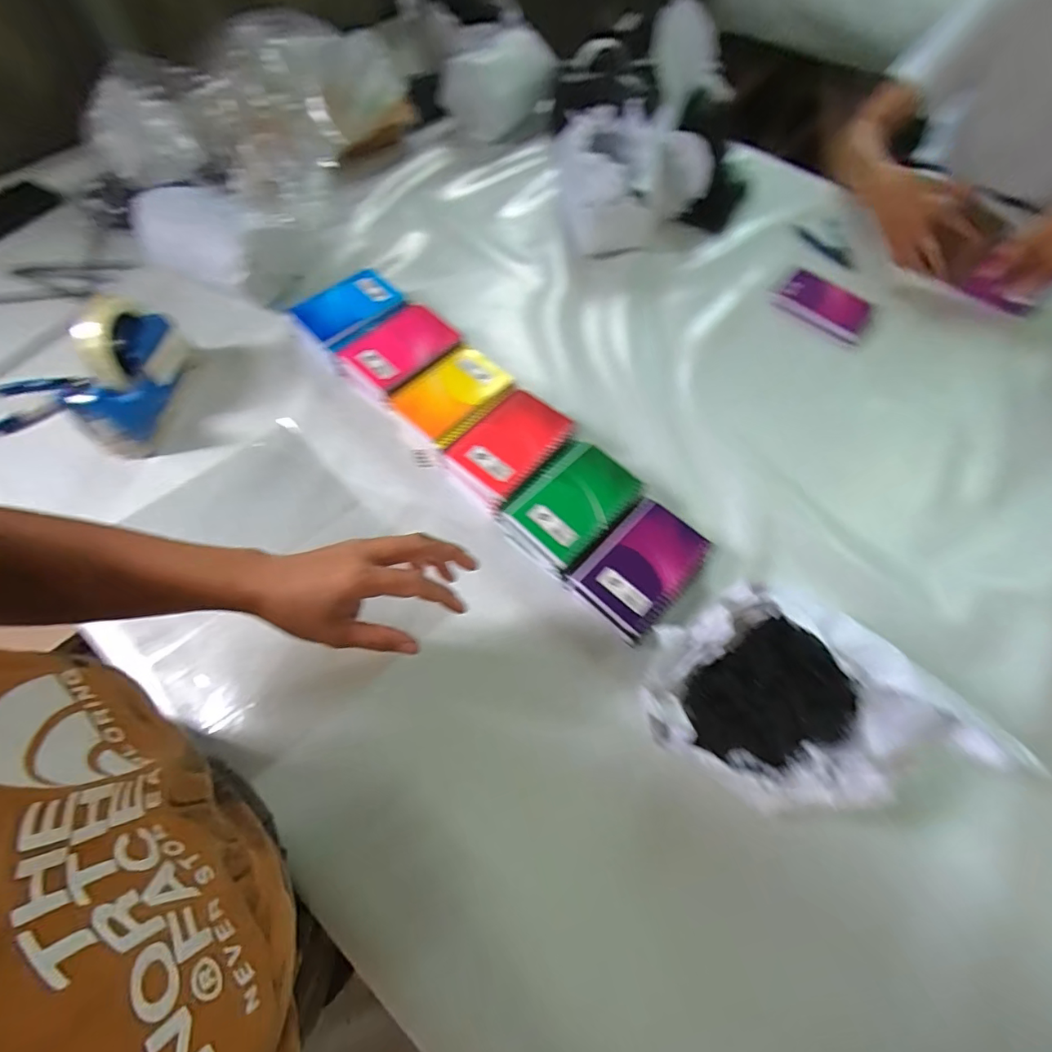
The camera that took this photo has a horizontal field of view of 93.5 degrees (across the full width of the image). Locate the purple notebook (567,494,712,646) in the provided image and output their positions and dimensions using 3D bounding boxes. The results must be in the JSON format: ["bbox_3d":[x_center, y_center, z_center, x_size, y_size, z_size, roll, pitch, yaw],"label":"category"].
[{"bbox_3d":[0.119,0.040,0.506,0.136,0.014,0.093,-42,71,-18],"label":"purple notebook"}]

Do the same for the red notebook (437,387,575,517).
[{"bbox_3d":[-0.018,-0.095,0.547,0.093,0.011,0.130,42,70,18],"label":"red notebook"}]

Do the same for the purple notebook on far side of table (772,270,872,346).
[{"bbox_3d":[0.439,-0.325,0.726,0.127,0.017,0.084,35,69,16],"label":"purple notebook on far side of table"}]

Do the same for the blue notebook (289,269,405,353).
[{"bbox_3d":[-0.228,-0.286,0.647,0.120,0.023,0.089,-38,70,-17],"label":"blue notebook"}]

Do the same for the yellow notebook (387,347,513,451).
[{"bbox_3d":[-0.083,-0.158,0.590,0.122,0.025,0.095,-39,70,-18],"label":"yellow notebook"}]

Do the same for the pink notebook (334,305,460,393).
[{"bbox_3d":[-0.159,-0.225,0.615,0.094,0.022,0.123,37,69,16],"label":"pink notebook"}]

